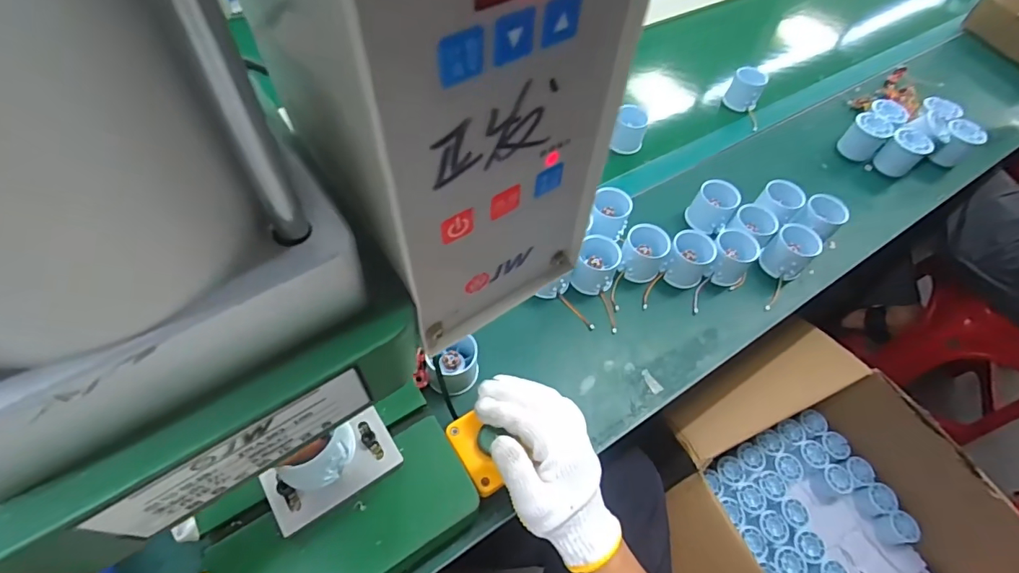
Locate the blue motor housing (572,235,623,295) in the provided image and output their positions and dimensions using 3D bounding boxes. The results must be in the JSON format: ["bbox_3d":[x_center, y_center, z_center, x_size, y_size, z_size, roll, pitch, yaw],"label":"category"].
[{"bbox_3d":[0.104,-0.024,0.582,0.048,0.052,0.050,3,57,-4],"label":"blue motor housing"}]

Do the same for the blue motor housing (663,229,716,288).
[{"bbox_3d":[0.220,-0.032,0.596,0.053,0.051,0.054,3,57,-4],"label":"blue motor housing"}]

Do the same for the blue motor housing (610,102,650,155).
[{"bbox_3d":[0.187,-0.243,0.754,0.051,0.055,0.047,13,56,3],"label":"blue motor housing"}]

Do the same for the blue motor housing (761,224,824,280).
[{"bbox_3d":[0.361,-0.045,0.623,0.060,0.049,0.053,-36,67,-25],"label":"blue motor housing"}]

